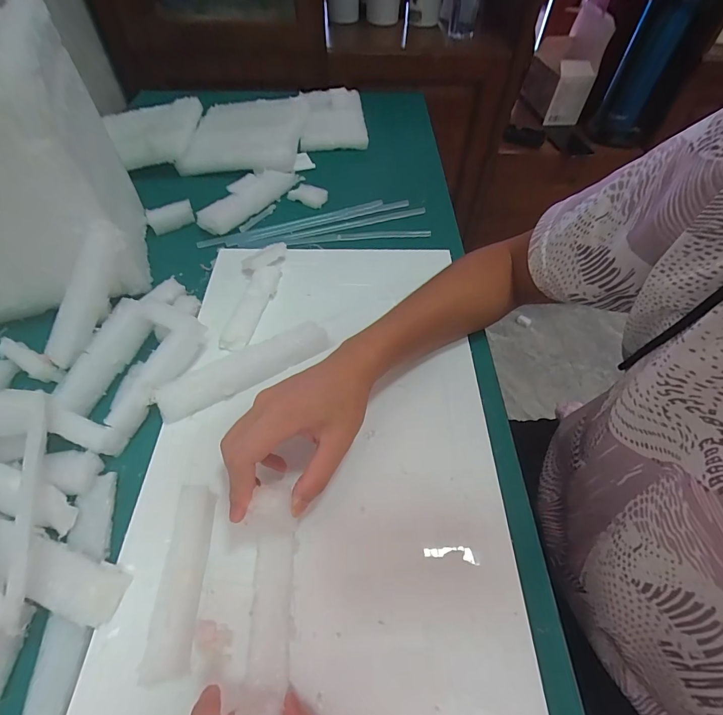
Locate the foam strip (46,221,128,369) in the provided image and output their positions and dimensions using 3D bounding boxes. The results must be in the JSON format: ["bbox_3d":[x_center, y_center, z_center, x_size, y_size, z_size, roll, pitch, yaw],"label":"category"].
[{"bbox_3d":[-0.273,-0.061,0.385,0.023,0.030,0.148,35,104,22],"label":"foam strip"}]

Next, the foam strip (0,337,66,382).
[{"bbox_3d":[-0.324,0.004,0.378,0.061,0.010,0.021,36,57,-10],"label":"foam strip"}]

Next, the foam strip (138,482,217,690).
[{"bbox_3d":[-0.123,0.152,0.273,0.023,0.031,0.116,-3,54,-3],"label":"foam strip"}]

